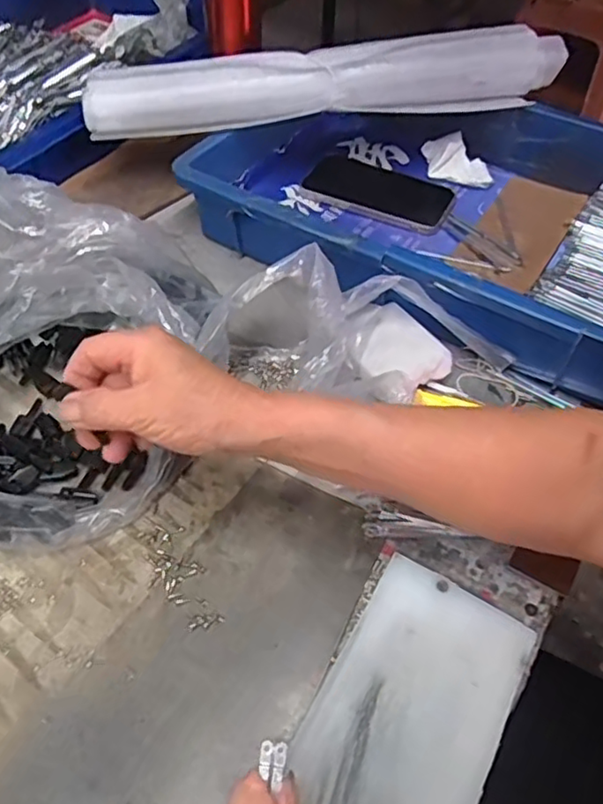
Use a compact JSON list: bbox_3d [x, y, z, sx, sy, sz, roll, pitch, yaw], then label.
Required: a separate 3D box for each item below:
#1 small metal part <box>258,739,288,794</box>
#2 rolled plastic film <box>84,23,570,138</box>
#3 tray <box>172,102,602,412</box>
[{"bbox_3d":[-0.013,0.158,0.278,0.012,0.004,0.016,8,50,3],"label":"small metal part"},{"bbox_3d":[0.025,-0.298,0.579,0.431,0.068,0.054,-7,53,-8],"label":"rolled plastic film"},{"bbox_3d":[0.135,-0.176,0.572,0.434,0.086,0.274,27,55,17],"label":"tray"}]

